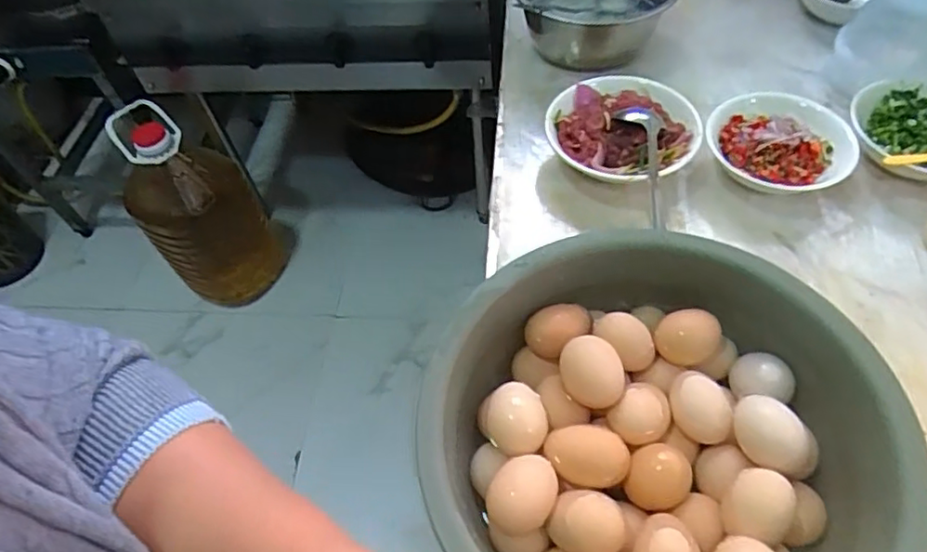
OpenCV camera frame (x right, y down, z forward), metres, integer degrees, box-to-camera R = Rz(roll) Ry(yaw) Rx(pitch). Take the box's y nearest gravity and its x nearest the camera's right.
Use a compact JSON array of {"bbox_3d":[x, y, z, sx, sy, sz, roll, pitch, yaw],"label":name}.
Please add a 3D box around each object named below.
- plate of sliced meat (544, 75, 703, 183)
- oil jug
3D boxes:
[{"bbox_3d":[0.175,-0.163,0.677,0.162,0.068,0.158,1,55,6],"label":"plate of sliced meat"},{"bbox_3d":[-0.588,-0.141,1.398,0.263,0.441,0.256,-4,55,3],"label":"oil jug"}]

